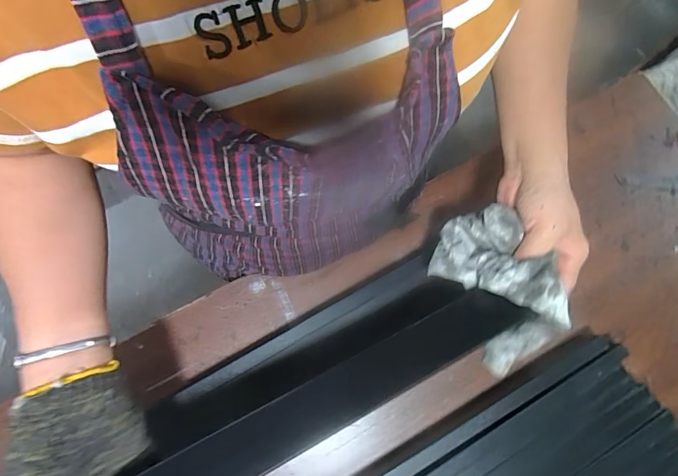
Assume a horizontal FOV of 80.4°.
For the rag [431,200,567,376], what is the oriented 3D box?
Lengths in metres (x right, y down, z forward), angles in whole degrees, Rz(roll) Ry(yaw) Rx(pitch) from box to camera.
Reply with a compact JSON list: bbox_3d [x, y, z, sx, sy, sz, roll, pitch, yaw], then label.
[{"bbox_3d":[0.144,0.038,0.360,0.083,0.065,0.136,-21,76,-5],"label":"rag"}]

